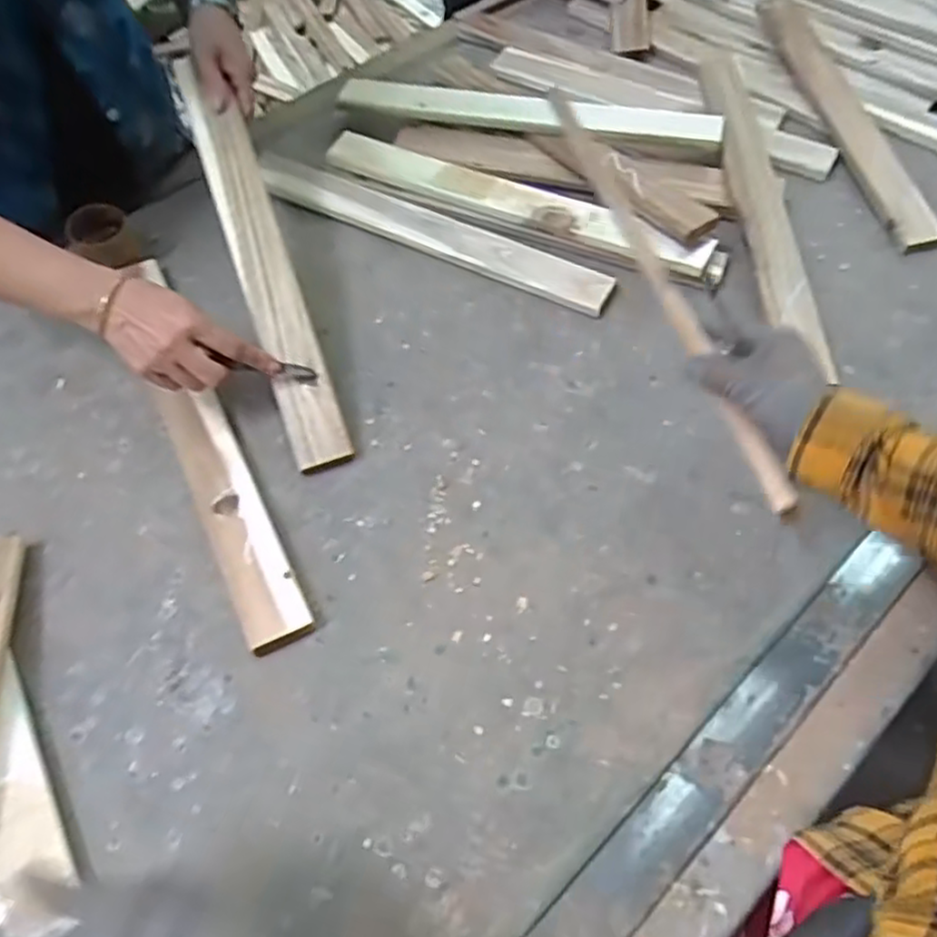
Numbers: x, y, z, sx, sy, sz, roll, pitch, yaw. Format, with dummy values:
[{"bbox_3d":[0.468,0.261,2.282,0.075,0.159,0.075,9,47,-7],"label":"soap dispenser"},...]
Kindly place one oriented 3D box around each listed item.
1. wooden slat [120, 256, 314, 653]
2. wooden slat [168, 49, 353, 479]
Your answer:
[{"bbox_3d":[-0.244,-0.040,0.663,0.053,0.019,0.453,-24,62,-13],"label":"wooden slat"},{"bbox_3d":[-0.199,-0.201,0.693,0.053,0.022,0.431,-19,77,-10],"label":"wooden slat"}]

